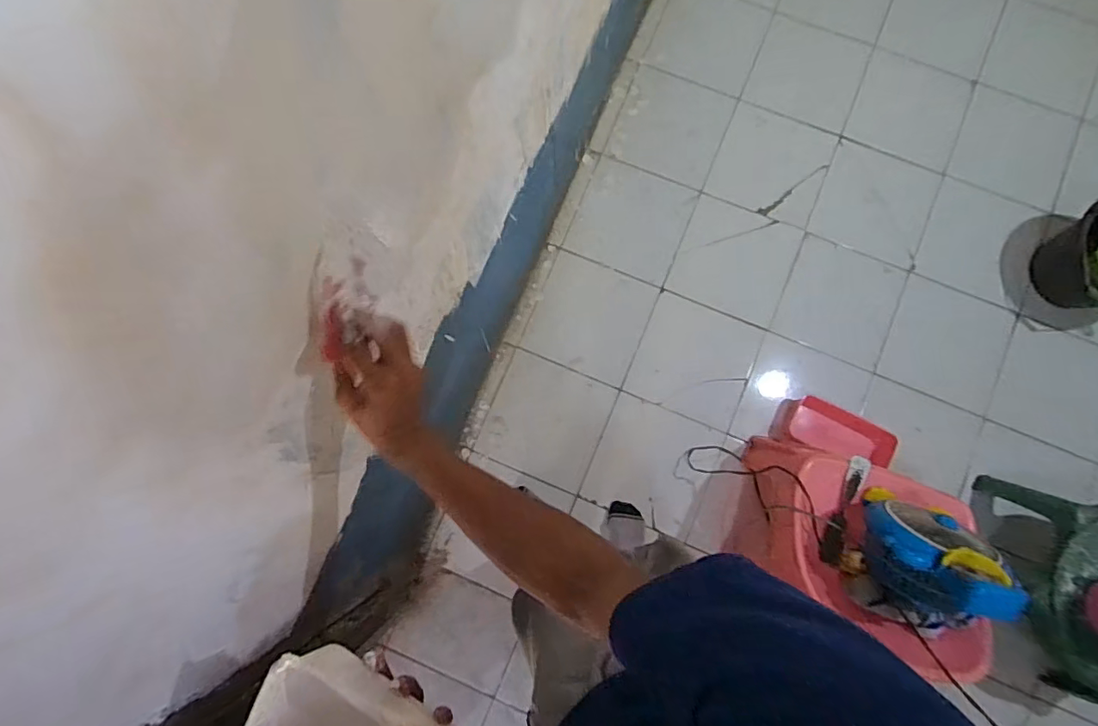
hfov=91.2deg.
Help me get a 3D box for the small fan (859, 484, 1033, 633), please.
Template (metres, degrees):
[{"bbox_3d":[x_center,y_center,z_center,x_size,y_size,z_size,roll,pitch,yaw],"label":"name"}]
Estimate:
[{"bbox_3d":[0.697,0.372,0.987,0.185,0.251,0.213,19,87,1],"label":"small fan"}]

